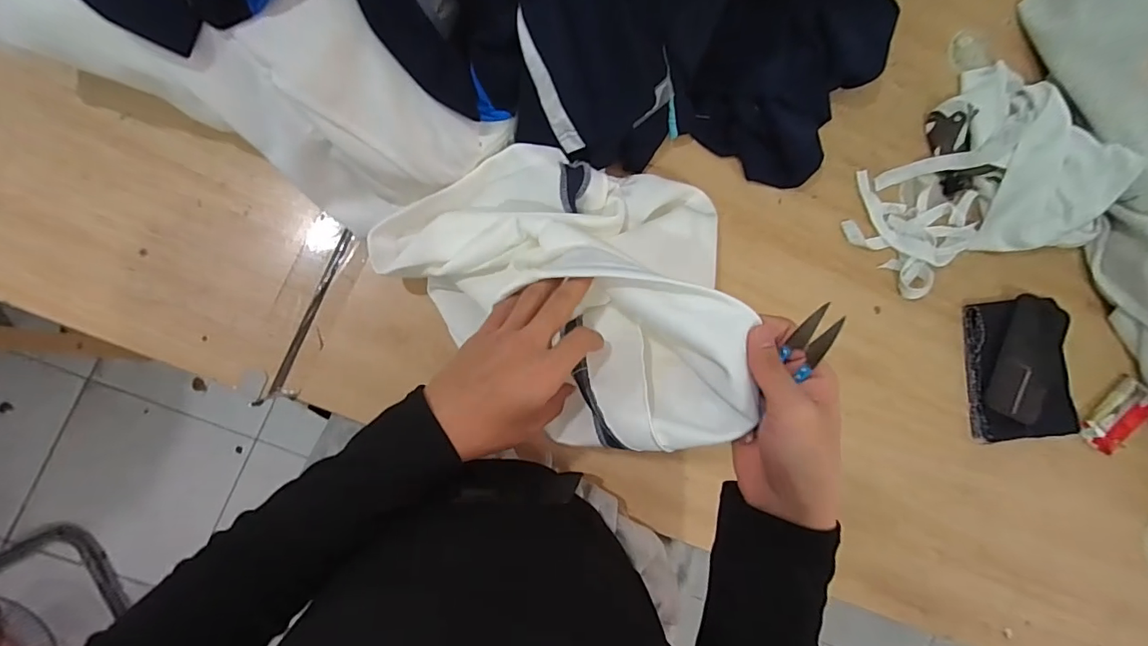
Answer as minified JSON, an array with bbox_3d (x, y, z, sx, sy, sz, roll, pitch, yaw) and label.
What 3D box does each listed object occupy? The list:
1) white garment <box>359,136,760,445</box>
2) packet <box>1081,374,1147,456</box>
[{"bbox_3d":[-0.010,-0.027,0.422,0.321,0.177,0.256,2,87,-8],"label":"white garment"},{"bbox_3d":[0.704,0.121,0.622,0.112,0.011,0.063,-44,94,-7],"label":"packet"}]

